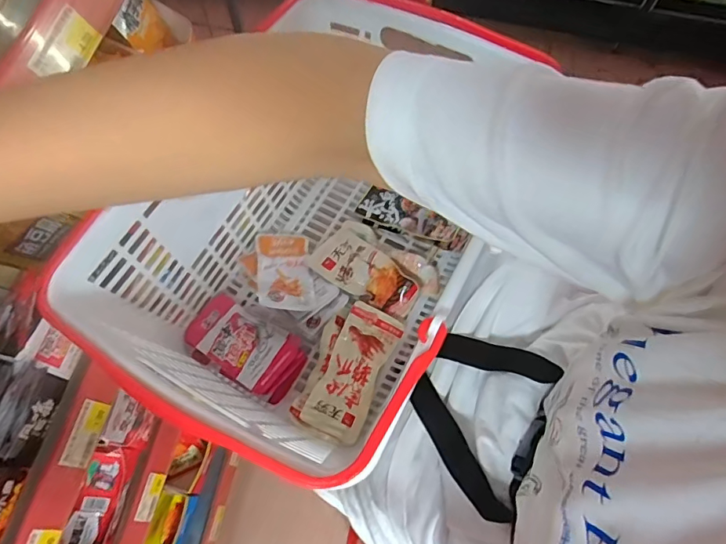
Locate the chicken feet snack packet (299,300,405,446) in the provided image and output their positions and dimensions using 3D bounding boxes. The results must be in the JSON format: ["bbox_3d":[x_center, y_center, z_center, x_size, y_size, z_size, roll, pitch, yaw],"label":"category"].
[{"bbox_3d":[-0.009,0.109,0.549,0.065,0.013,0.151,23,67,8],"label":"chicken feet snack packet"}]

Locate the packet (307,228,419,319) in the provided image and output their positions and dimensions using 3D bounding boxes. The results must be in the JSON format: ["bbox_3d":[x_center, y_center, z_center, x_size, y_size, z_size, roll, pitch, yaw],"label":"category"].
[{"bbox_3d":[0.003,0.001,0.596,0.135,0.020,0.068,36,70,13],"label":"packet"}]

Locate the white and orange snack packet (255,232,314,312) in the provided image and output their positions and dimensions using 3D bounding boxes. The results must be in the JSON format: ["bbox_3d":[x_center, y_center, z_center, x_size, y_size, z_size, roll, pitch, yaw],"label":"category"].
[{"bbox_3d":[-0.095,-0.001,0.588,0.062,0.012,0.116,2,51,-14],"label":"white and orange snack packet"}]

